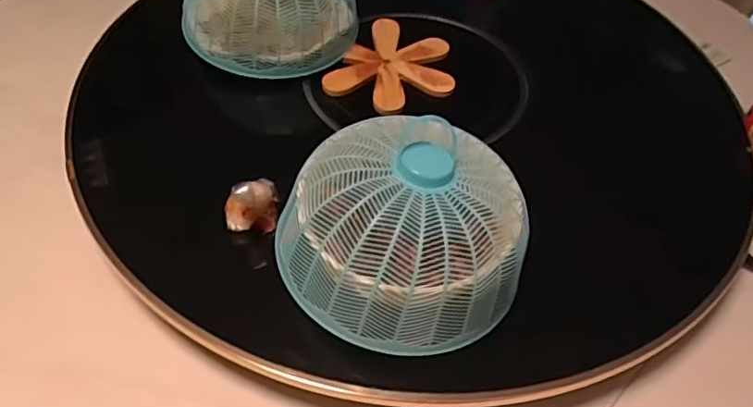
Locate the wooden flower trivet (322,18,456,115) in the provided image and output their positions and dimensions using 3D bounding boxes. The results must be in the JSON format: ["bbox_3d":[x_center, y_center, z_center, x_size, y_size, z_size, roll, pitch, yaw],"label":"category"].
[{"bbox_3d":[0.028,-0.163,0.676,0.137,0.013,0.154,22,53,13],"label":"wooden flower trivet"}]

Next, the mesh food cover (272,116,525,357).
[{"bbox_3d":[0.019,0.019,0.460,0.200,0.118,0.191,3,51,-1],"label":"mesh food cover"}]

